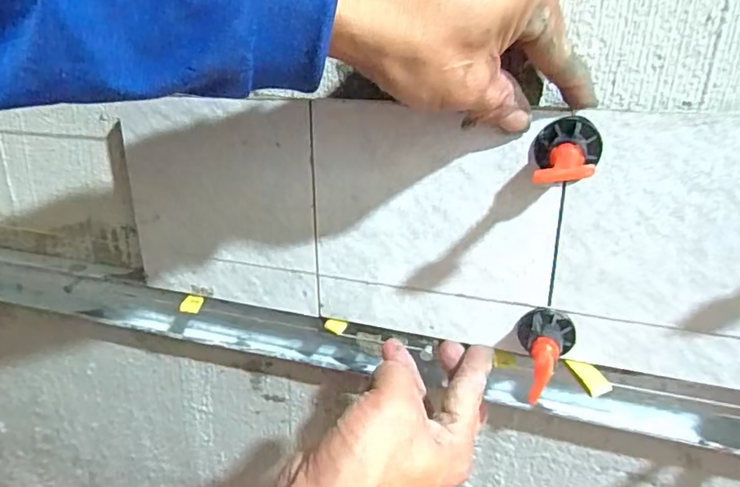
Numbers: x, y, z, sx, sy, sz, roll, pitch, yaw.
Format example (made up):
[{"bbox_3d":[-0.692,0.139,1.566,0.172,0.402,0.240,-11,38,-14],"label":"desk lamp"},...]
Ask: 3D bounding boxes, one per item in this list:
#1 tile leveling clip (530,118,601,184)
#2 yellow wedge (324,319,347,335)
[{"bbox_3d":[0.099,-0.044,0.282,0.032,0.034,0.028,8,25,21],"label":"tile leveling clip"},{"bbox_3d":[-0.024,0.058,0.386,0.016,0.010,0.005,4,24,12],"label":"yellow wedge"}]

